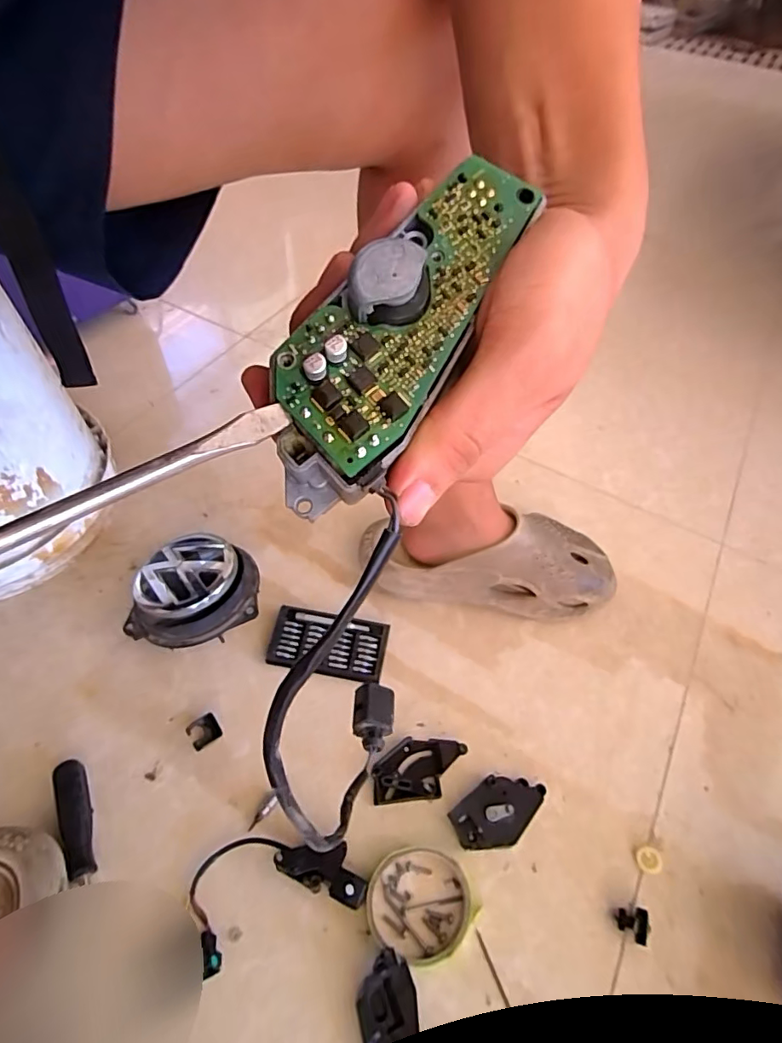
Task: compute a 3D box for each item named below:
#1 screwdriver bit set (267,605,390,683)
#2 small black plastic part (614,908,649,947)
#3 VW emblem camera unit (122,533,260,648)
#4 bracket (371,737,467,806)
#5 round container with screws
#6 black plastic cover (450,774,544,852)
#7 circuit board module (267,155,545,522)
[{"bbox_3d":[-0.068,0.133,0.570,0.122,0.021,0.066,11,53,5],"label":"screwdriver bit set"},{"bbox_3d":[0.201,0.338,0.438,0.022,0.020,0.024,11,53,5],"label":"small black plastic part"},{"bbox_3d":[-0.207,0.078,0.569,0.125,0.075,0.126,2,53,-2],"label":"VW emblem camera unit"},{"bbox_3d":[0.027,0.241,0.508,0.090,0.015,0.054,-3,53,-5],"label":"bracket"},{"bbox_3d":[0.024,0.319,0.439,0.083,0.017,0.078,2,53,-2],"label":"round container with screws"},{"bbox_3d":[0.100,0.267,0.485,0.085,0.020,0.050,-31,61,-24],"label":"black plastic cover"},{"bbox_3d":[0.001,-0.056,0.153,0.040,0.029,0.114,29,84,18],"label":"circuit board module"}]

